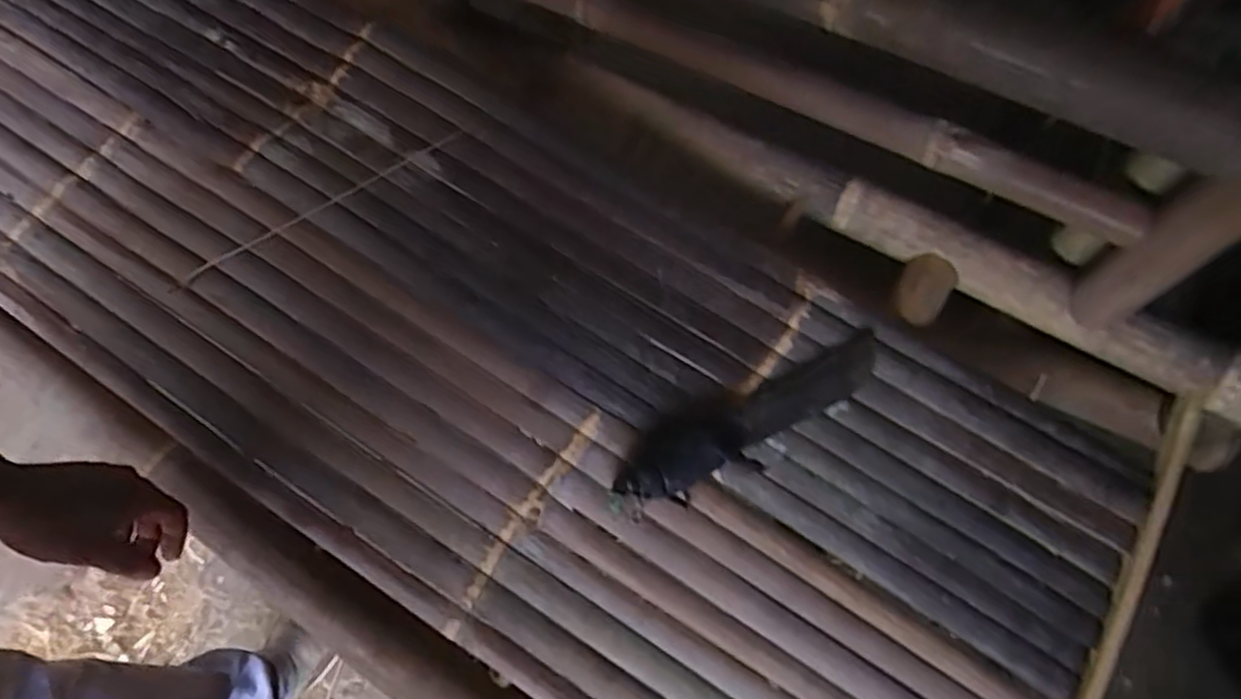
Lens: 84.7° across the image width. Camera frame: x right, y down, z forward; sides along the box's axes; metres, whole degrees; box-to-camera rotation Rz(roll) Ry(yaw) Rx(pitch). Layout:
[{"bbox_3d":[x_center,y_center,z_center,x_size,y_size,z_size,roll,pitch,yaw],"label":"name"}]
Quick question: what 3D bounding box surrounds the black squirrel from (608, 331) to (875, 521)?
[{"bbox_3d":[0.124,0.071,0.631,0.289,0.045,0.065,-24,73,-8],"label":"black squirrel"}]

